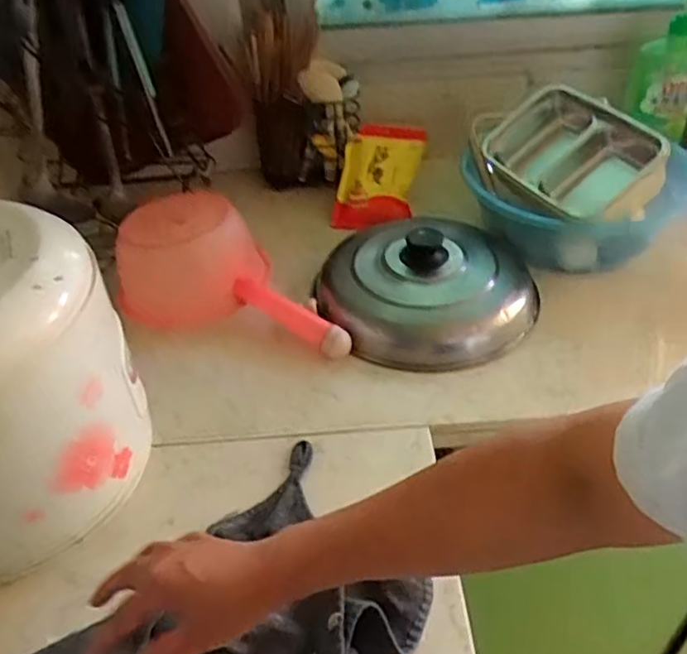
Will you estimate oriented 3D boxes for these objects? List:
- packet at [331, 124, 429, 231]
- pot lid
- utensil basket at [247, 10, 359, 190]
[{"bbox_3d":[0.055,-0.243,1.009,0.115,0.075,0.205,6,42,10],"label":"packet"},{"bbox_3d":[0.108,-0.063,0.799,0.240,0.075,0.260,-2,41,2],"label":"pot lid"},{"bbox_3d":[-0.061,-0.347,1.028,0.163,0.225,0.111,0,41,4],"label":"utensil basket"}]

